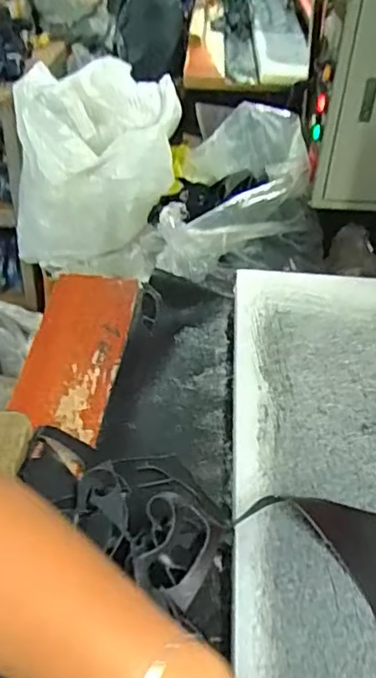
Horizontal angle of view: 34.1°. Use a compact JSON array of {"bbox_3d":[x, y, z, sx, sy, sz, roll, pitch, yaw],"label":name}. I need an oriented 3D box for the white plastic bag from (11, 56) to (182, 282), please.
[{"bbox_3d":[-0.217,-0.357,1.399,0.371,0.455,0.179,-2,40,-6],"label":"white plastic bag"}]

